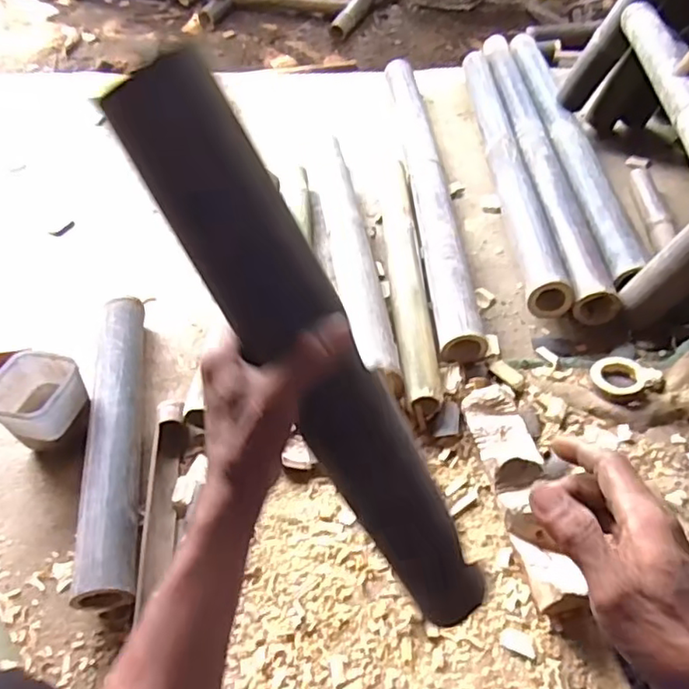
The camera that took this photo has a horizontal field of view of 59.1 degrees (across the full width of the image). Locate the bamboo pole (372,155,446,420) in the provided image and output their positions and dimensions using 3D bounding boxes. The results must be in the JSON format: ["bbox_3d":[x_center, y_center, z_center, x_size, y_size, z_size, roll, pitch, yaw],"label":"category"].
[{"bbox_3d":[0.109,-0.146,1.103,0.067,0.048,0.646,-5,48,2],"label":"bamboo pole"}]

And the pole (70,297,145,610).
[{"bbox_3d":[-0.334,0.126,0.887,0.076,0.077,0.503,-11,48,-4],"label":"pole"}]

